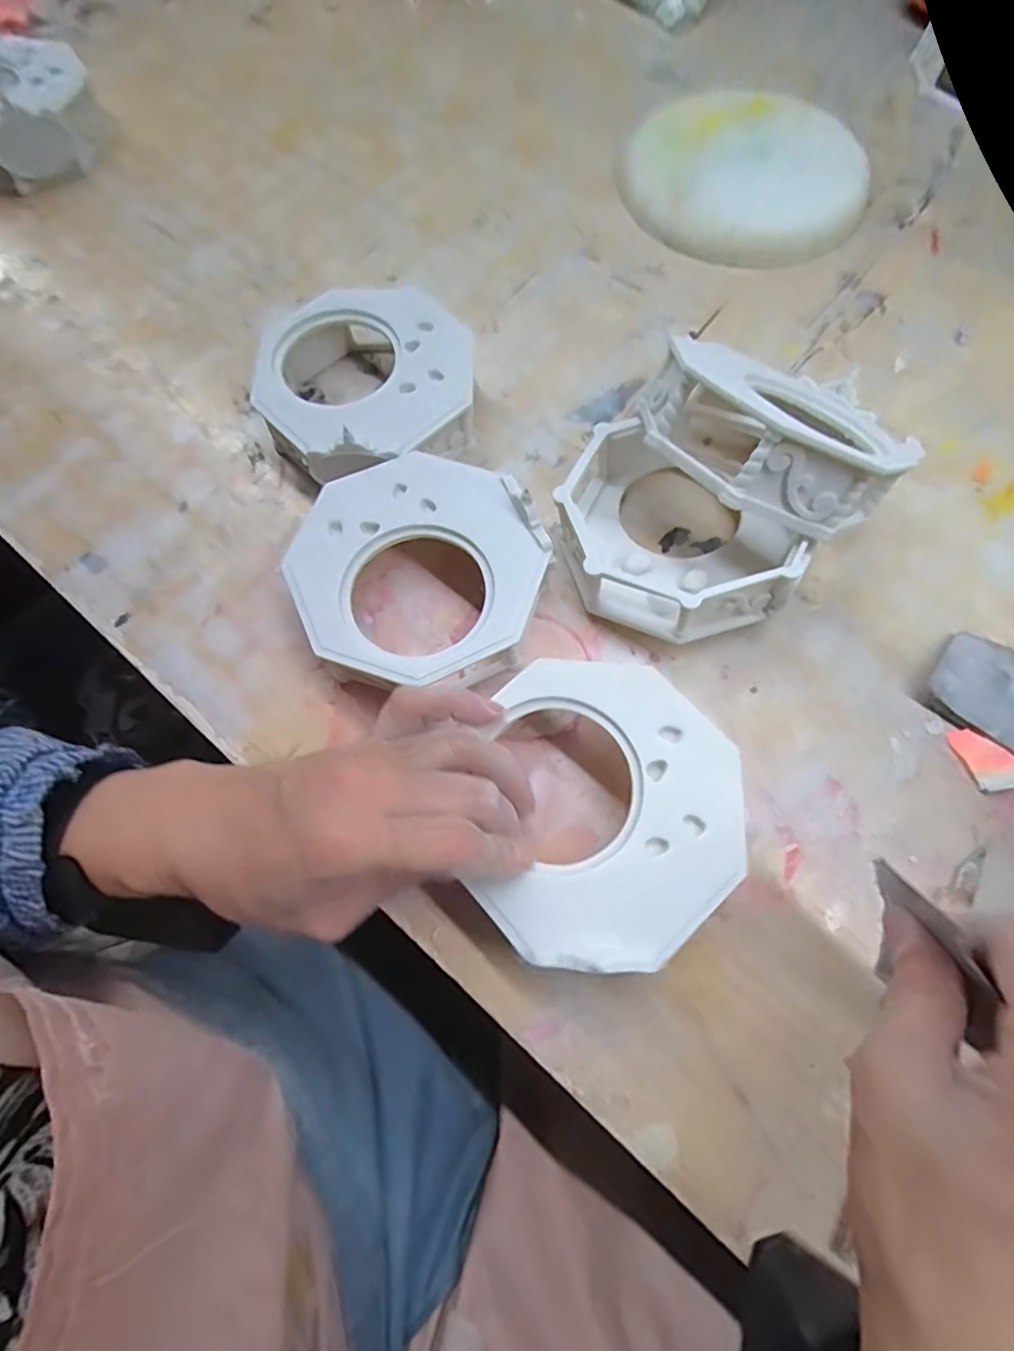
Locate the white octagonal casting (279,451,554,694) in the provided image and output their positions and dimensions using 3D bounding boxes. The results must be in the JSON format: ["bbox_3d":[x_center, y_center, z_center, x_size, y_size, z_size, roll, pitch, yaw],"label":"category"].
[{"bbox_3d":[-0.042,-0.049,0.279,0.115,0.036,0.113,17,71,7],"label":"white octagonal casting"}]

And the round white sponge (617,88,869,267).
[{"bbox_3d":[0.164,-0.350,0.402,0.162,0.032,0.131,7,70,4],"label":"round white sponge"}]

